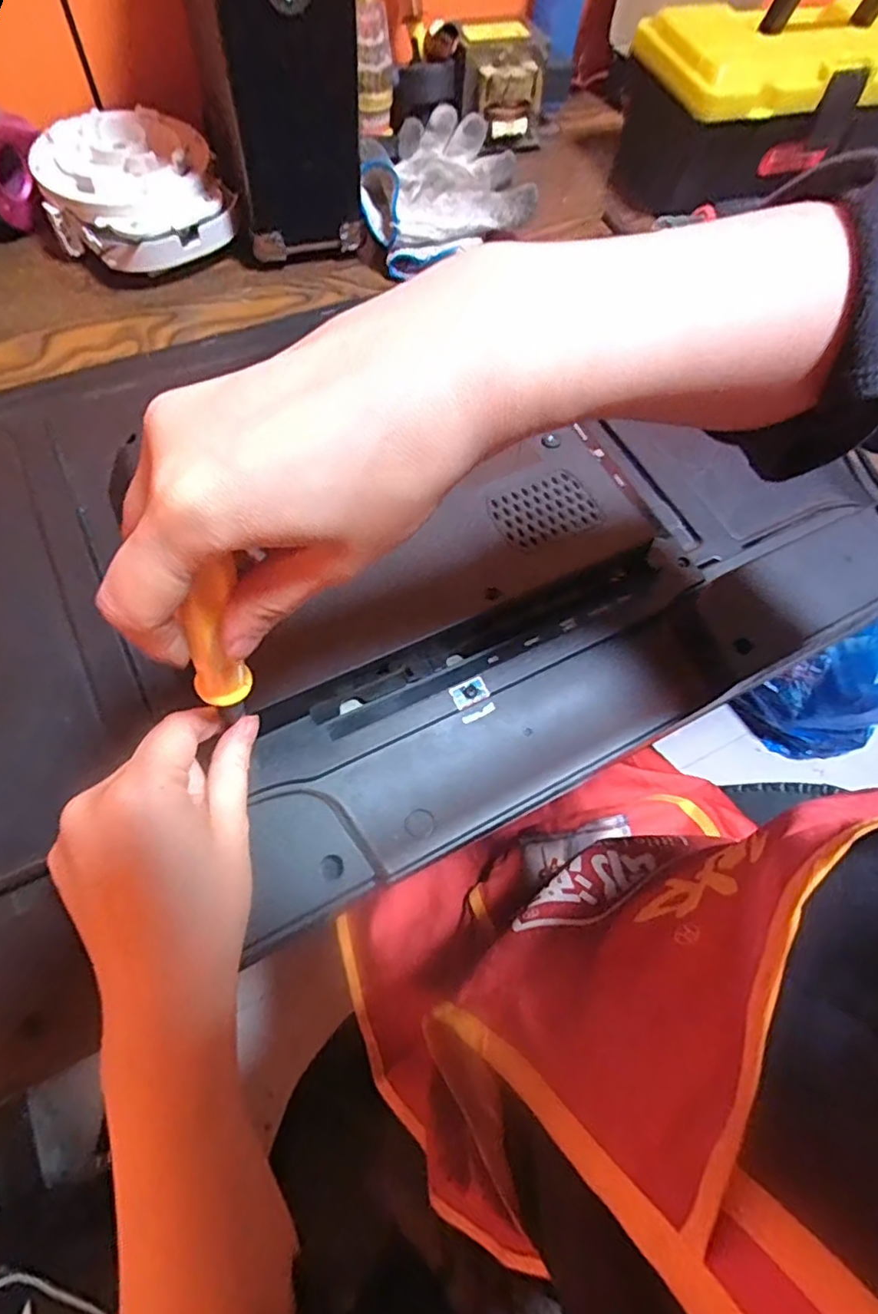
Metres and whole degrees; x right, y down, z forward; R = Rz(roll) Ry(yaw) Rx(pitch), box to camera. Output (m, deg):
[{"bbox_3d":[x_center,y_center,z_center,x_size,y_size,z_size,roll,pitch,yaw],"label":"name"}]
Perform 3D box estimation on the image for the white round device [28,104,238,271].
[{"bbox_3d":[-0.245,-0.373,0.492,0.134,0.066,0.127,2,64,-4],"label":"white round device"}]

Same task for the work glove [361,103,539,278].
[{"bbox_3d":[0.012,-0.422,0.544,0.135,0.049,0.191,18,64,3],"label":"work glove"}]

